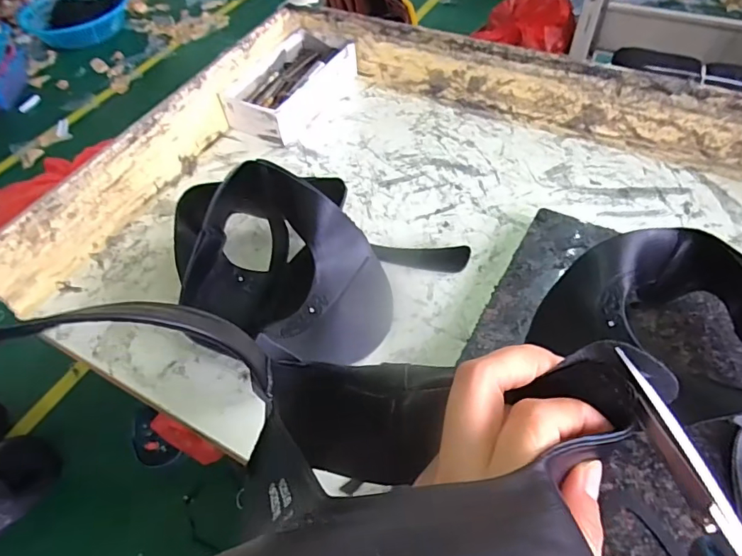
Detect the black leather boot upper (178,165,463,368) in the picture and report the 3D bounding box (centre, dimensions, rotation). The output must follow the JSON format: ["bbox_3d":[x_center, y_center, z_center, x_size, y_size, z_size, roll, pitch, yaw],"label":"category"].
[{"bbox_3d":[-0.054,-0.021,0.459,0.283,0.108,0.164,1,53,6],"label":"black leather boot upper"}]

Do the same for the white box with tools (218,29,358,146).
[{"bbox_3d":[-0.106,-0.271,0.693,0.113,0.046,0.200,24,59,21],"label":"white box with tools"}]

